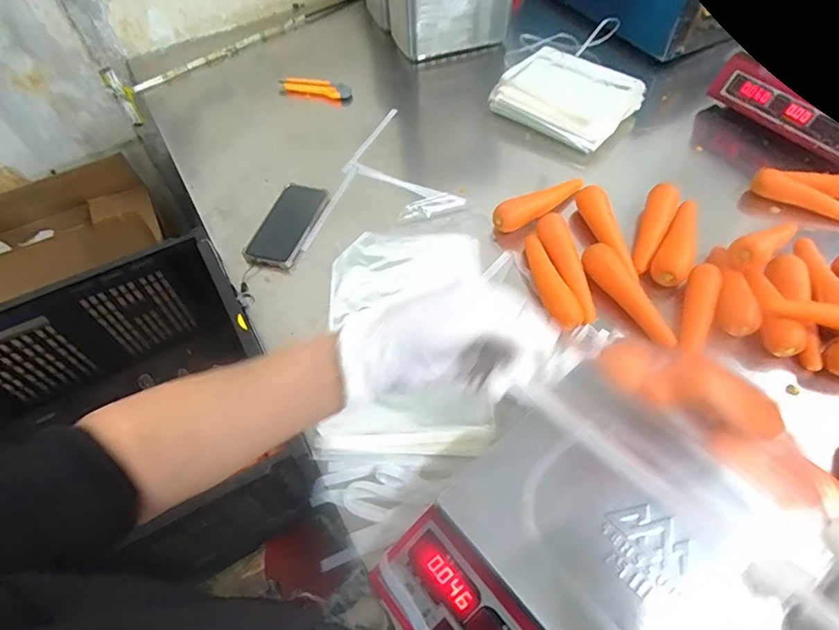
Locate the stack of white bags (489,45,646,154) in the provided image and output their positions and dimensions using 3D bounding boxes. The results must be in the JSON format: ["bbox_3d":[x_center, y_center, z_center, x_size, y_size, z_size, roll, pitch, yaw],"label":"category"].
[{"bbox_3d":[0.276,-0.406,0.893,0.226,0.050,0.192,35,64,23],"label":"stack of white bags"}]

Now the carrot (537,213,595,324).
[{"bbox_3d":[0.205,-0.066,0.677,0.041,0.033,0.181,-8,55,-3],"label":"carrot"}]

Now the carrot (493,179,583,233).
[{"bbox_3d":[0.191,-0.177,0.759,0.174,0.037,0.034,-27,59,-15],"label":"carrot"}]

